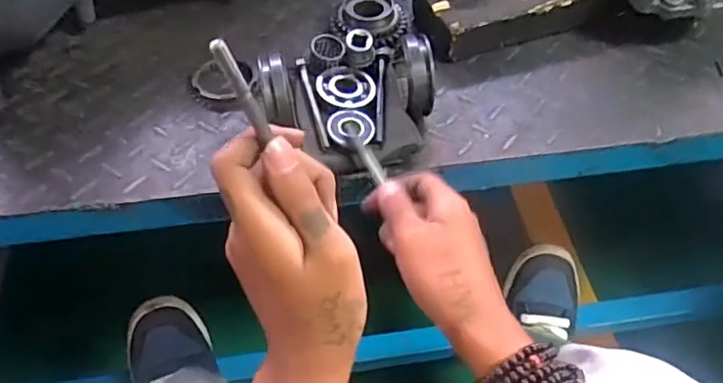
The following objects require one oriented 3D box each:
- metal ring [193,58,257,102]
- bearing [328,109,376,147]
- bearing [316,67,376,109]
[{"bbox_3d":[-0.128,-0.104,0.565,0.059,0.005,0.050,-1,53,0],"label":"metal ring"},{"bbox_3d":[-0.008,-0.054,0.504,0.037,0.010,0.038,0,53,0],"label":"bearing"},{"bbox_3d":[-0.013,-0.092,0.529,0.050,0.009,0.051,0,53,0],"label":"bearing"}]

